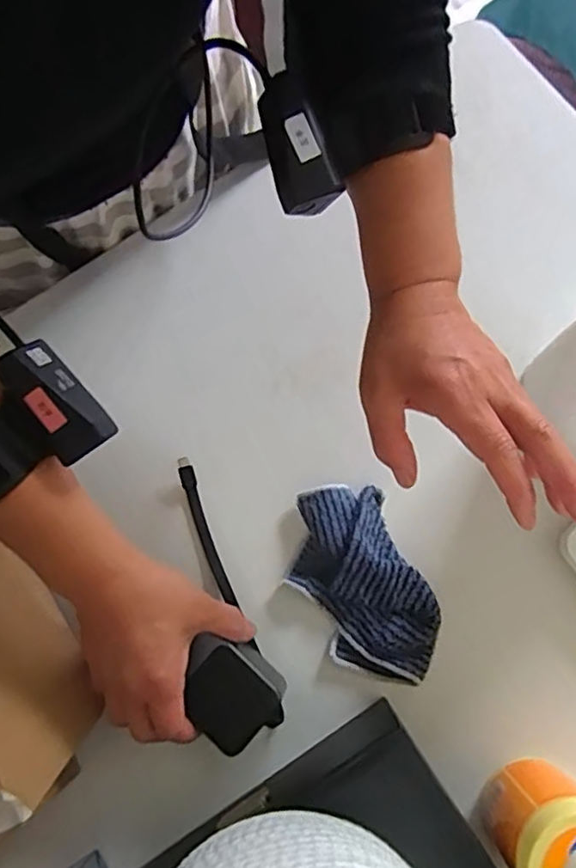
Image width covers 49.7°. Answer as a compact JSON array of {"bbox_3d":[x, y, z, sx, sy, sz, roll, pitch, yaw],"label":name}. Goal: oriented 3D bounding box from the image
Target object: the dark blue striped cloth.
[{"bbox_3d":[0.053,0.109,0.456,0.084,0.031,0.146,-24,79,-5],"label":"dark blue striped cloth"}]

